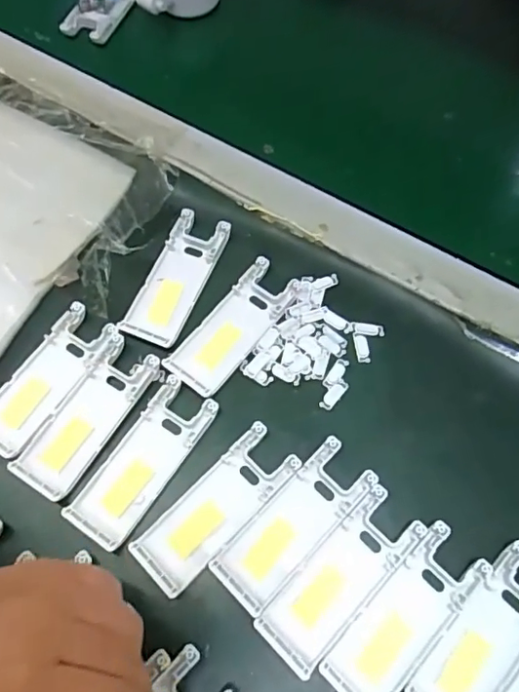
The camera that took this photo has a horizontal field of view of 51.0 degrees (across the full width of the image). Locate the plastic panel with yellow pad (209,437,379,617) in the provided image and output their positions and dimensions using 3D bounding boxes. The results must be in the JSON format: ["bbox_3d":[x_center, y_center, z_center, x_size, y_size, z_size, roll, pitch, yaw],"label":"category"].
[{"bbox_3d":[0.021,0.104,0.319,0.038,0.011,0.103,42,71,16],"label":"plastic panel with yellow pad"}]

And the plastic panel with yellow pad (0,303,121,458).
[{"bbox_3d":[-0.138,0.022,0.354,0.042,0.014,0.102,34,69,13],"label":"plastic panel with yellow pad"}]

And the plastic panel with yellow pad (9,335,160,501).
[{"bbox_3d":[-0.108,0.044,0.343,0.040,0.012,0.102,32,68,12],"label":"plastic panel with yellow pad"}]

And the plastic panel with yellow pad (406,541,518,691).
[{"bbox_3d":[0.125,0.160,0.294,0.040,0.010,0.103,41,70,16],"label":"plastic panel with yellow pad"}]

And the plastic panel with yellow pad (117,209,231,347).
[{"bbox_3d":[-0.059,-0.048,0.384,0.040,0.013,0.102,20,66,8],"label":"plastic panel with yellow pad"}]

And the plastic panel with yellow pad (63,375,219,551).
[{"bbox_3d":[-0.070,0.070,0.333,0.039,0.010,0.102,32,68,12],"label":"plastic panel with yellow pad"}]

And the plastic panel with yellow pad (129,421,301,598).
[{"bbox_3d":[-0.025,0.095,0.322,0.103,0.009,0.040,-41,73,-18],"label":"plastic panel with yellow pad"}]

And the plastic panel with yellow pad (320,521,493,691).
[{"bbox_3d":[0.081,0.150,0.298,0.039,0.008,0.103,42,71,16],"label":"plastic panel with yellow pad"}]

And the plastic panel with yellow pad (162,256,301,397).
[{"bbox_3d":[-0.017,-0.014,0.368,0.041,0.007,0.103,36,69,14],"label":"plastic panel with yellow pad"}]

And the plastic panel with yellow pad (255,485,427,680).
[{"bbox_3d":[0.047,0.131,0.308,0.103,0.011,0.037,-42,73,-18],"label":"plastic panel with yellow pad"}]

